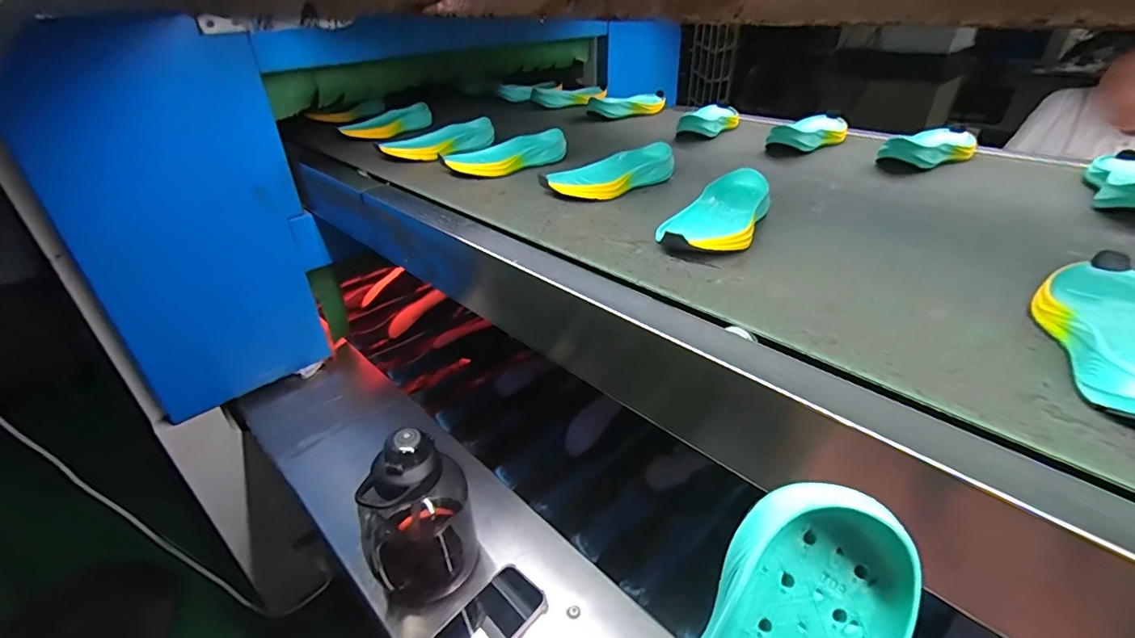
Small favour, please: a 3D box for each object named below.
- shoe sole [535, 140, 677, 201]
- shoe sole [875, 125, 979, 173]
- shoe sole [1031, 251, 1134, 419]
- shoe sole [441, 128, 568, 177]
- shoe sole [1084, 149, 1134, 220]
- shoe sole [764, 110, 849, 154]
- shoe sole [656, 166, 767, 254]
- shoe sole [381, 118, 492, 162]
[{"bbox_3d":[0.061,-0.207,0.714,0.205,0.040,0.091,-20,37,-26],"label":"shoe sole"},{"bbox_3d":[0.576,-0.269,0.791,0.231,0.039,0.083,-23,39,-30],"label":"shoe sole"},{"bbox_3d":[0.404,0.007,0.366,0.090,0.036,0.238,18,37,27],"label":"shoe sole"},{"bbox_3d":[-0.090,-0.258,0.799,0.198,0.045,0.071,-11,34,-14],"label":"shoe sole"},{"bbox_3d":[0.715,-0.178,0.646,0.090,0.040,0.218,23,40,33],"label":"shoe sole"},{"bbox_3d":[0.440,-0.335,0.904,0.095,0.037,0.222,24,41,34],"label":"shoe sole"},{"bbox_3d":[0.173,-0.118,0.574,0.087,0.034,0.219,17,37,27],"label":"shoe sole"},{"bbox_3d":[-0.220,-0.311,0.888,0.065,0.040,0.197,28,43,36],"label":"shoe sole"}]

